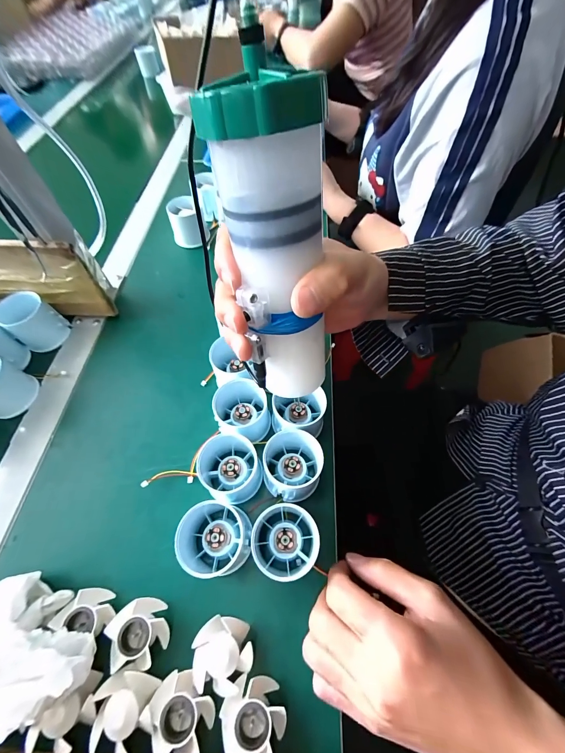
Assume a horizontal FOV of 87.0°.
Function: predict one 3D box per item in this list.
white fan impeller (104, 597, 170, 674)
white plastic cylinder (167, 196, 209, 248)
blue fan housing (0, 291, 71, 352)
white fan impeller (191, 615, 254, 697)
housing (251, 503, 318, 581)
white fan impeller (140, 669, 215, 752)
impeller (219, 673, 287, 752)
[{"bbox_3d":[-0.109,0.196,0.228,0.038,0.022,0.042,-23,61,-12],"label":"white fan impeller"},{"bbox_3d":[-0.145,-0.236,0.458,0.052,0.060,0.055,-18,60,-9],"label":"white plastic cylinder"},{"bbox_3d":[-0.303,-0.066,0.364,0.052,0.055,0.052,-1,59,1],"label":"blue fan housing"},{"bbox_3d":[-0.044,0.207,0.223,0.041,0.020,0.042,-1,59,1],"label":"white fan impeller"},{"bbox_3d":[0.002,0.142,0.256,0.057,0.040,0.055,-1,59,1],"label":"housing"},{"bbox_3d":[-0.071,0.232,0.203,0.042,0.019,0.041,-1,59,1],"label":"white fan impeller"},{"bbox_3d":[-0.019,0.234,0.204,0.042,0.021,0.039,0,59,2],"label":"impeller"}]

